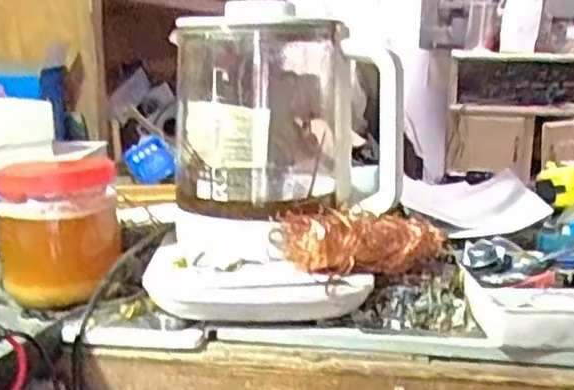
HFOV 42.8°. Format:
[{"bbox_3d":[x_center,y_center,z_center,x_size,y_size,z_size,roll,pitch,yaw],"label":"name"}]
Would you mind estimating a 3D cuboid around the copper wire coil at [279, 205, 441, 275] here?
[{"bbox_3d":[0.057,0.034,0.544,0.126,0.039,0.040,-2,13,-11],"label":"copper wire coil"}]

